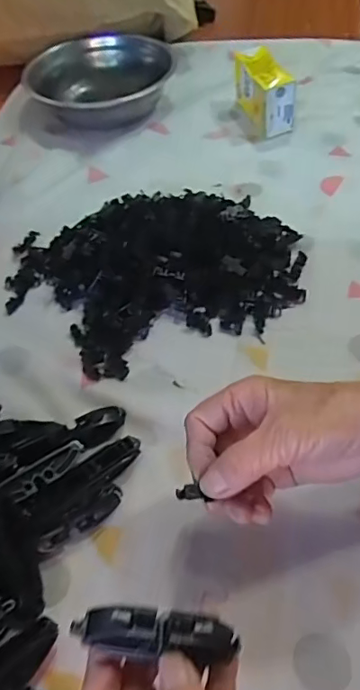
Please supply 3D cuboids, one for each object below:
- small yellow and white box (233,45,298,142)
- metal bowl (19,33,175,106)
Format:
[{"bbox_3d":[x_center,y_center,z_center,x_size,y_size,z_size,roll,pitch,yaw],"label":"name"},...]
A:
[{"bbox_3d":[0.107,-0.338,0.670,0.049,0.072,0.114,-13,53,-7],"label":"small yellow and white box"},{"bbox_3d":[-0.112,-0.370,0.707,0.182,0.059,0.182,-3,51,3],"label":"metal bowl"}]

